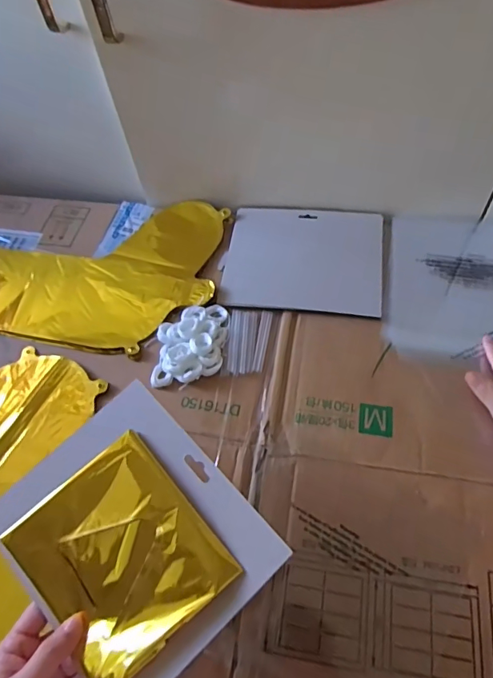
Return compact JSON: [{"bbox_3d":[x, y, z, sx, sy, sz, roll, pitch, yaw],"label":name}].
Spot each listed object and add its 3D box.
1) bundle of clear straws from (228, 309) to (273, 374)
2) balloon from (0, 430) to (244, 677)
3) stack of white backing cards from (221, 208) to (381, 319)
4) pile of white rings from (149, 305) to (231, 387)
[{"bbox_3d":[0.004,0.001,0.539,0.045,0.005,0.082,1,59,6],"label":"bundle of clear straws"},{"bbox_3d":[-0.096,0.162,0.358,0.126,0.011,0.140,-41,68,-10],"label":"balloon"},{"bbox_3d":[0.071,-0.103,0.591,0.188,0.007,0.160,4,59,8],"label":"stack of white backing cards"},{"bbox_3d":[-0.062,0.004,0.531,0.077,0.017,0.099,0,59,5],"label":"pile of white rings"}]

